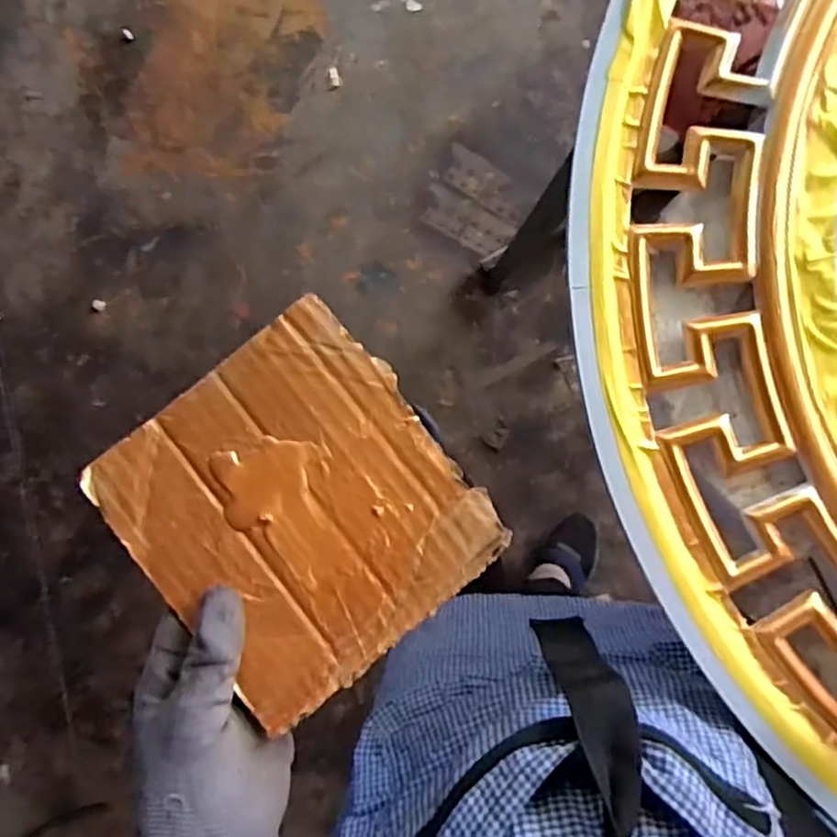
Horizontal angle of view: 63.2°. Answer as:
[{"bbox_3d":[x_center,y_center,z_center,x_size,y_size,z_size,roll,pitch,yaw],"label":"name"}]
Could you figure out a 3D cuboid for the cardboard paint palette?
[{"bbox_3d":[-0.061,0.044,0.333,0.148,0.006,0.156,-38,82,-1],"label":"cardboard paint palette"}]

